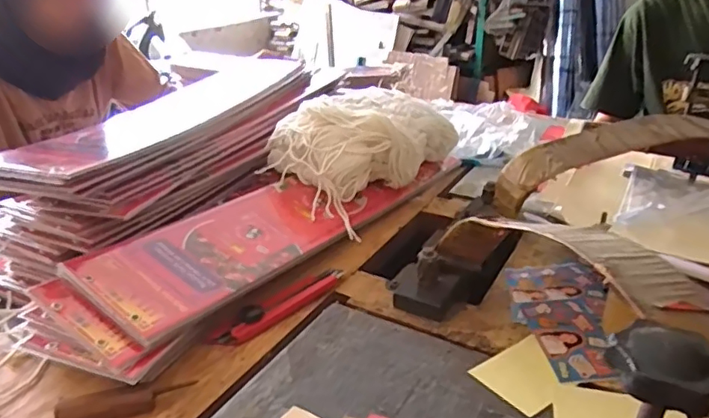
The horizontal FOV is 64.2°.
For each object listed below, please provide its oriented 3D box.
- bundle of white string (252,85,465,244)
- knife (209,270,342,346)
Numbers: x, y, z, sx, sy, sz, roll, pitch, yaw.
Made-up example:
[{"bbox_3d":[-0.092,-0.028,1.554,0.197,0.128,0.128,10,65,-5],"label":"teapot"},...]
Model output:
[{"bbox_3d":[0.018,-0.081,0.704,0.124,0.090,0.249,16,30,31],"label":"bundle of white string"},{"bbox_3d":[-0.065,0.080,0.516,0.026,0.018,0.143,21,33,37],"label":"knife"}]

